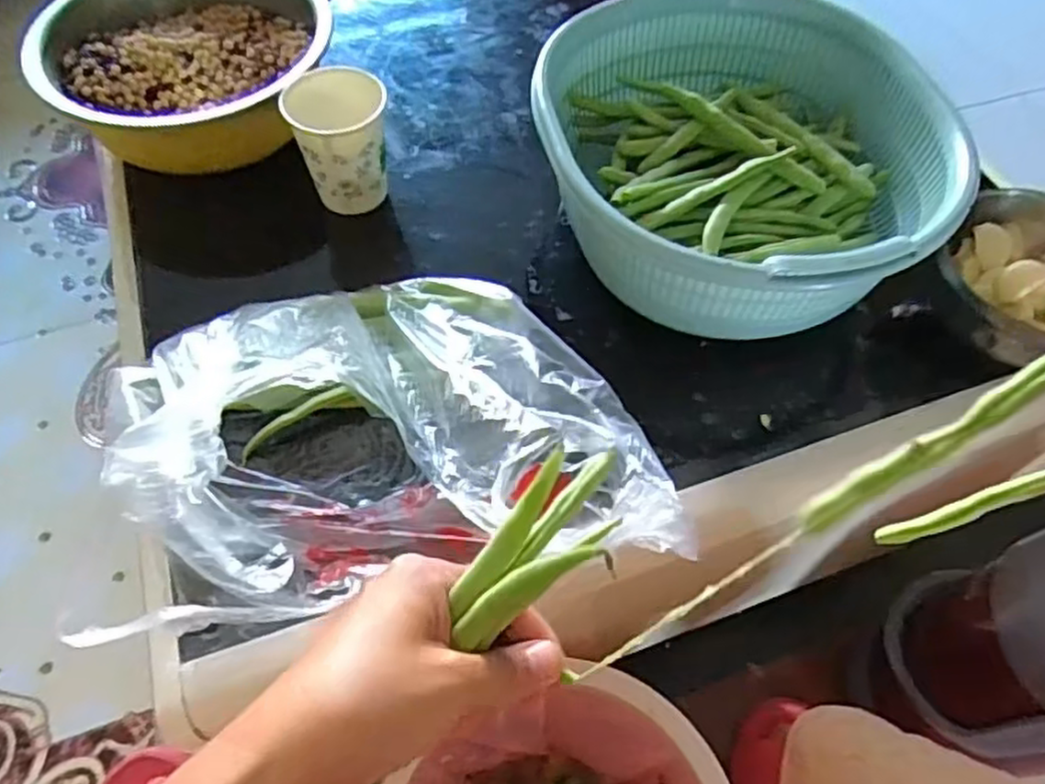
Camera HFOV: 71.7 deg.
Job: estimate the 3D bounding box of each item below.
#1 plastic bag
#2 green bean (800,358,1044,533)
[{"bbox_3d":[-0.089,0.018,0.406,0.260,0.121,0.230,-14,60,-10],"label":"plastic bag"},{"bbox_3d":[0.160,0.004,0.245,0.148,0.011,0.011,-39,60,19],"label":"green bean"}]

